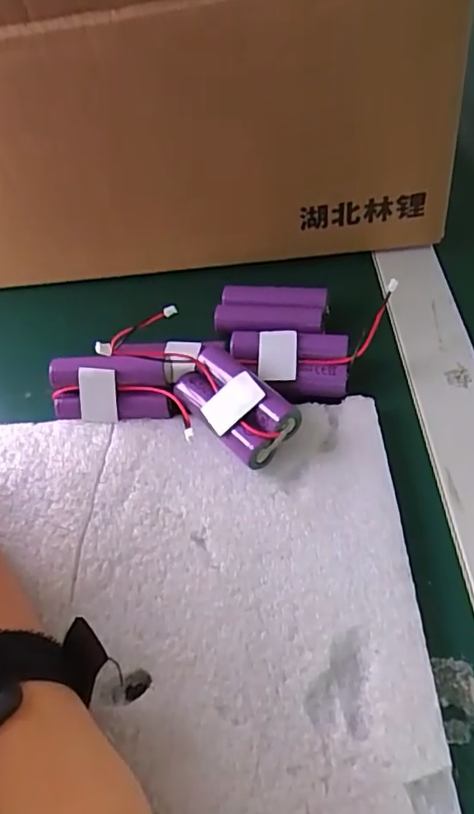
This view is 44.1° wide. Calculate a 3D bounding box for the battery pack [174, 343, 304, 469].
[{"bbox_3d":[-0.003,-0.004,0.299,0.035,0.020,0.067,-42,60,-6],"label":"battery pack"}]

